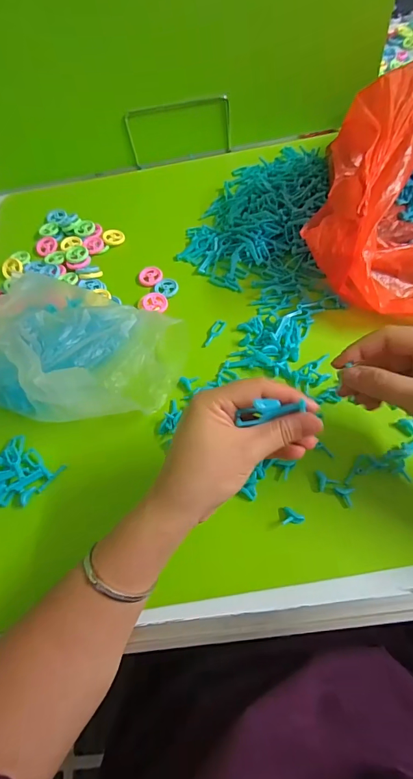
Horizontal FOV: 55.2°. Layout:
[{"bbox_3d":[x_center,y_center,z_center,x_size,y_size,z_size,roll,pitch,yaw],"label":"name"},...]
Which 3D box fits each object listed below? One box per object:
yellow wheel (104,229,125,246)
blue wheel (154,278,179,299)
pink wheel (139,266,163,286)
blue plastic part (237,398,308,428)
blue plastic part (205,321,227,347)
[{"bbox_3d":[-0.124,-0.204,0.530,0.027,0.004,0.025,18,72,-10],"label":"yellow wheel"},{"bbox_3d":[-0.049,-0.126,0.484,0.032,0.004,0.028,39,70,22],"label":"blue wheel"},{"bbox_3d":[-0.071,-0.144,0.495,0.029,0.004,0.029,-2,61,3],"label":"pink wheel"},{"bbox_3d":[0.046,0.014,0.278,0.047,0.019,0.011,-9,61,9],"label":"blue plastic part"},{"bbox_3d":[0.009,-0.064,0.446,0.012,0.004,0.037,26,66,17],"label":"blue plastic part"}]

